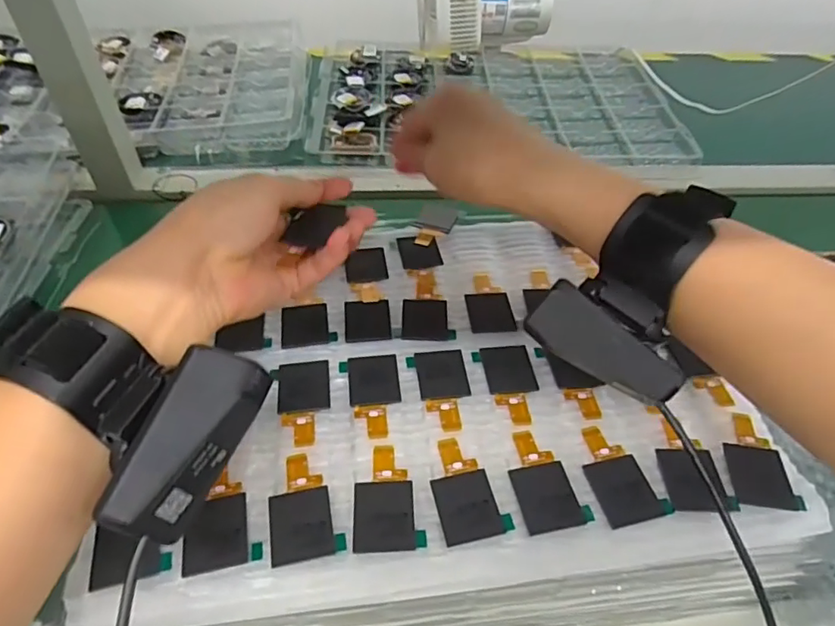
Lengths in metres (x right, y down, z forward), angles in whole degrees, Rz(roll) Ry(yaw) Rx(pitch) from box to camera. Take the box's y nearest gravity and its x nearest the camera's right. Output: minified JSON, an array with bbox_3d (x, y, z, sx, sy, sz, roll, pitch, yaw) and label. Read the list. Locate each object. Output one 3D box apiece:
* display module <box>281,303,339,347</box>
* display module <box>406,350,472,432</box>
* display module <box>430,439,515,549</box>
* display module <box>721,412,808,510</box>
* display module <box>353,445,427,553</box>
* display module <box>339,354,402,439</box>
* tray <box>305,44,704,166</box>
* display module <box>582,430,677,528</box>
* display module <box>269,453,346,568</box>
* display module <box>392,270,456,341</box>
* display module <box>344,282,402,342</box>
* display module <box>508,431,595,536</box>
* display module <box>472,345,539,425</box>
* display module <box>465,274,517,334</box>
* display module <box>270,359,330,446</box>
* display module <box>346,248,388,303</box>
[{"bbox_3d":[-0.066,0.007,0.330,0.031,0.004,0.031,-9,50,-11],"label":"display module"},{"bbox_3d":[0.013,0.041,0.301,0.031,0.004,0.051,-3,49,-6],"label":"display module"},{"bbox_3d":[0.023,0.083,0.263,0.031,0.004,0.050,-9,50,-11],"label":"display module"},{"bbox_3d":[0.172,0.074,0.279,0.029,0.004,0.049,6,49,2],"label":"display module"},{"bbox_3d":[-0.014,0.086,0.259,0.031,0.004,0.050,-1,49,-4],"label":"display module"},{"bbox_3d":[-0.025,0.044,0.297,0.031,0.004,0.051,-4,49,-7],"label":"display module"},{"bbox_3d":[0.095,-0.281,0.705,0.432,0.027,0.307,0,49,-3],"label":"tray"},{"bbox_3d":[0.098,0.078,0.270,0.031,0.004,0.050,-11,50,-12],"label":"display module"},{"bbox_3d":[-0.053,0.089,0.256,0.031,0.004,0.050,-9,50,-11],"label":"display module"},{"bbox_3d":[0.006,-0.006,0.346,0.035,0.004,0.061,5,49,1],"label":"display module"},{"bbox_3d":[-0.029,-0.002,0.340,0.031,0.004,0.049,-3,49,-6],"label":"display module"},{"bbox_3d":[0.060,0.080,0.267,0.030,0.004,0.050,-9,50,-11],"label":"display module"},{"bbox_3d":[0.051,0.038,0.306,0.031,0.004,0.052,-4,49,-7],"label":"display module"},{"bbox_3d":[0.045,-0.007,0.348,0.027,0.004,0.050,-3,49,-6],"label":"display module"},{"bbox_3d":[-0.062,0.047,0.294,0.030,0.004,0.052,-4,49,-7],"label":"display module"},{"bbox_3d":[-0.033,-0.026,0.363,0.027,0.004,0.052,-5,49,-8],"label":"display module"}]

